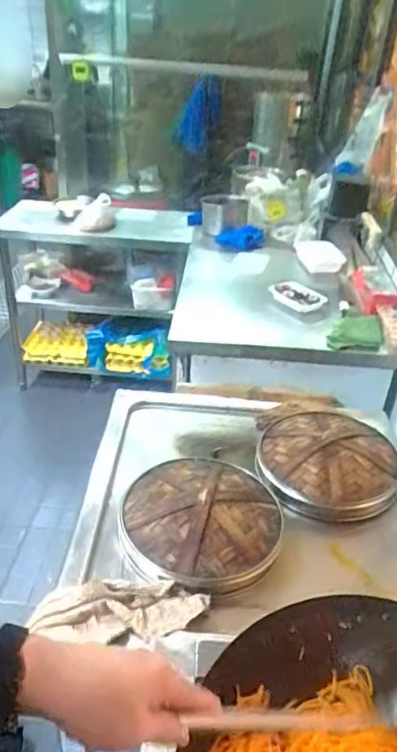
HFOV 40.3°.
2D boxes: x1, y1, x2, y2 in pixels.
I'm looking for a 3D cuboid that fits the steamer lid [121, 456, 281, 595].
[{"bbox_3d":[0.005,0.243,0.938,0.265,0.077,0.273,3,33,-2],"label":"steamer lid"}]

